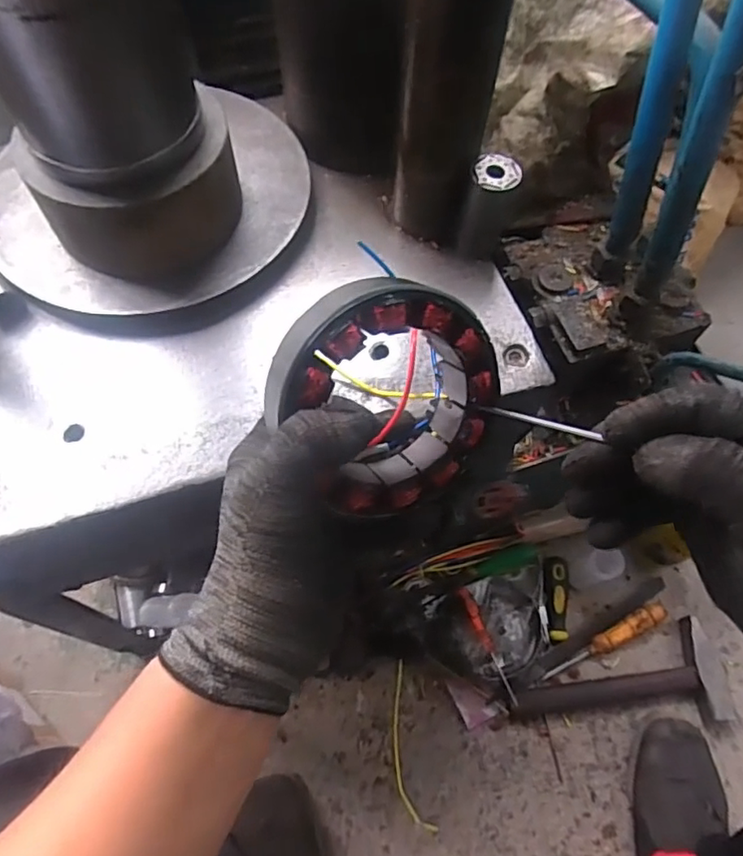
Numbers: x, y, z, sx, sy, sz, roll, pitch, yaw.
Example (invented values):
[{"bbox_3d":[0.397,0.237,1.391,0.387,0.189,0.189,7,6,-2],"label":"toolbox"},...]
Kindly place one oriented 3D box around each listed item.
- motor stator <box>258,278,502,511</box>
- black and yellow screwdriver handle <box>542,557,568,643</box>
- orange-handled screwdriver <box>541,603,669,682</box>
[{"bbox_3d":[0.004,-0.016,0.295,0.117,0.127,0.043,-23,30,-16],"label":"motor stator"},{"bbox_3d":[0.248,0.224,0.781,0.028,0.026,0.113,6,63,1],"label":"black and yellow screwdriver handle"},{"bbox_3d":[0.307,0.279,0.765,0.181,0.023,0.026,-24,66,-13],"label":"orange-handled screwdriver"}]

